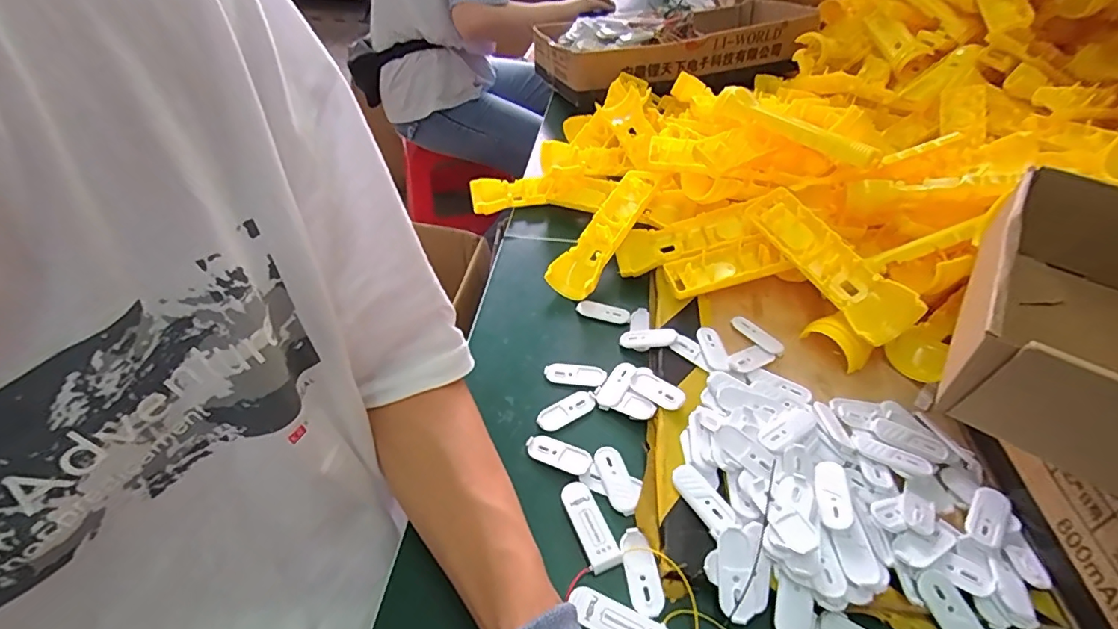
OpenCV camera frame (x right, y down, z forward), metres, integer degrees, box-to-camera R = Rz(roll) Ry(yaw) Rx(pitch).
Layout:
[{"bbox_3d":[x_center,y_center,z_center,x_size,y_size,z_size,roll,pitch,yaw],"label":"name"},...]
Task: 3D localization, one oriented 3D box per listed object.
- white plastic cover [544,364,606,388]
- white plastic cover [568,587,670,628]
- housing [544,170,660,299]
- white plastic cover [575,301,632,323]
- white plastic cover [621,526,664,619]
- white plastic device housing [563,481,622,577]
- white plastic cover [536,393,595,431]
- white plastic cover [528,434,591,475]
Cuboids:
[{"bbox_3d":[0.013,0.050,0.423,0.049,0.004,0.020,6,45,4],"label":"white plastic cover"},{"bbox_3d":[0.033,0.176,0.293,0.056,0.010,0.020,20,48,17],"label":"white plastic cover"},{"bbox_3d":[0.048,-0.084,0.514,0.048,0.027,0.160,29,72,19],"label":"housing"},{"bbox_3d":[0.041,-0.003,0.474,0.049,0.009,0.013,13,46,11],"label":"white plastic cover"},{"bbox_3d":[0.051,0.158,0.316,0.017,0.006,0.050,-8,46,-9],"label":"white plastic cover"},{"bbox_3d":[0.019,0.136,0.333,0.020,0.007,0.058,-17,48,-18],"label":"white plastic device housing"},{"bbox_3d":[0.006,0.076,0.400,0.048,0.005,0.019,-21,50,-21],"label":"white plastic cover"},{"bbox_3d":[-0.001,0.100,0.371,0.048,0.005,0.020,19,48,16],"label":"white plastic cover"}]

